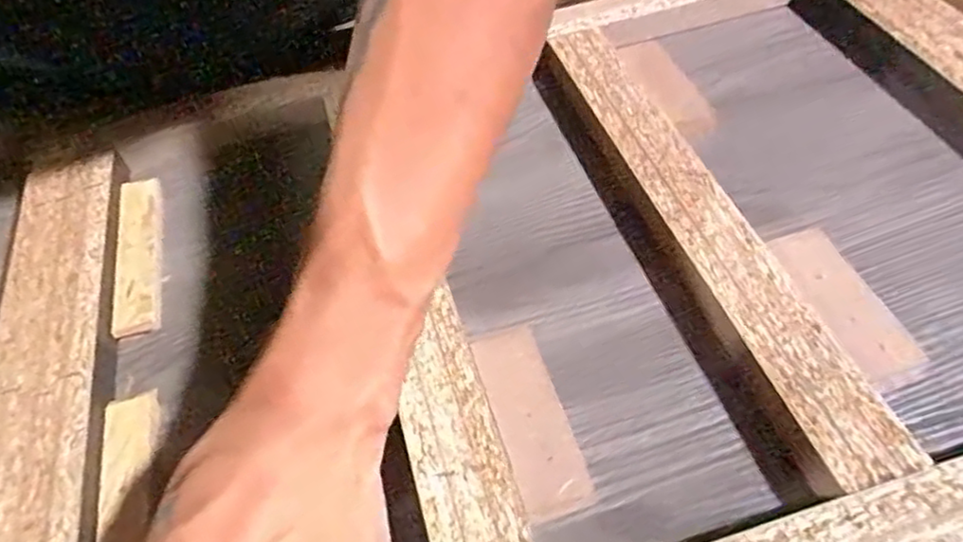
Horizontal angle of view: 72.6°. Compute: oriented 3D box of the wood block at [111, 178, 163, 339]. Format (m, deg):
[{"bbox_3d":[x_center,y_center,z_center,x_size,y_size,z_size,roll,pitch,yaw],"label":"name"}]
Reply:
[{"bbox_3d":[-0.188,-0.009,0.361,0.024,0.011,0.109,-17,53,-7],"label":"wood block"}]

